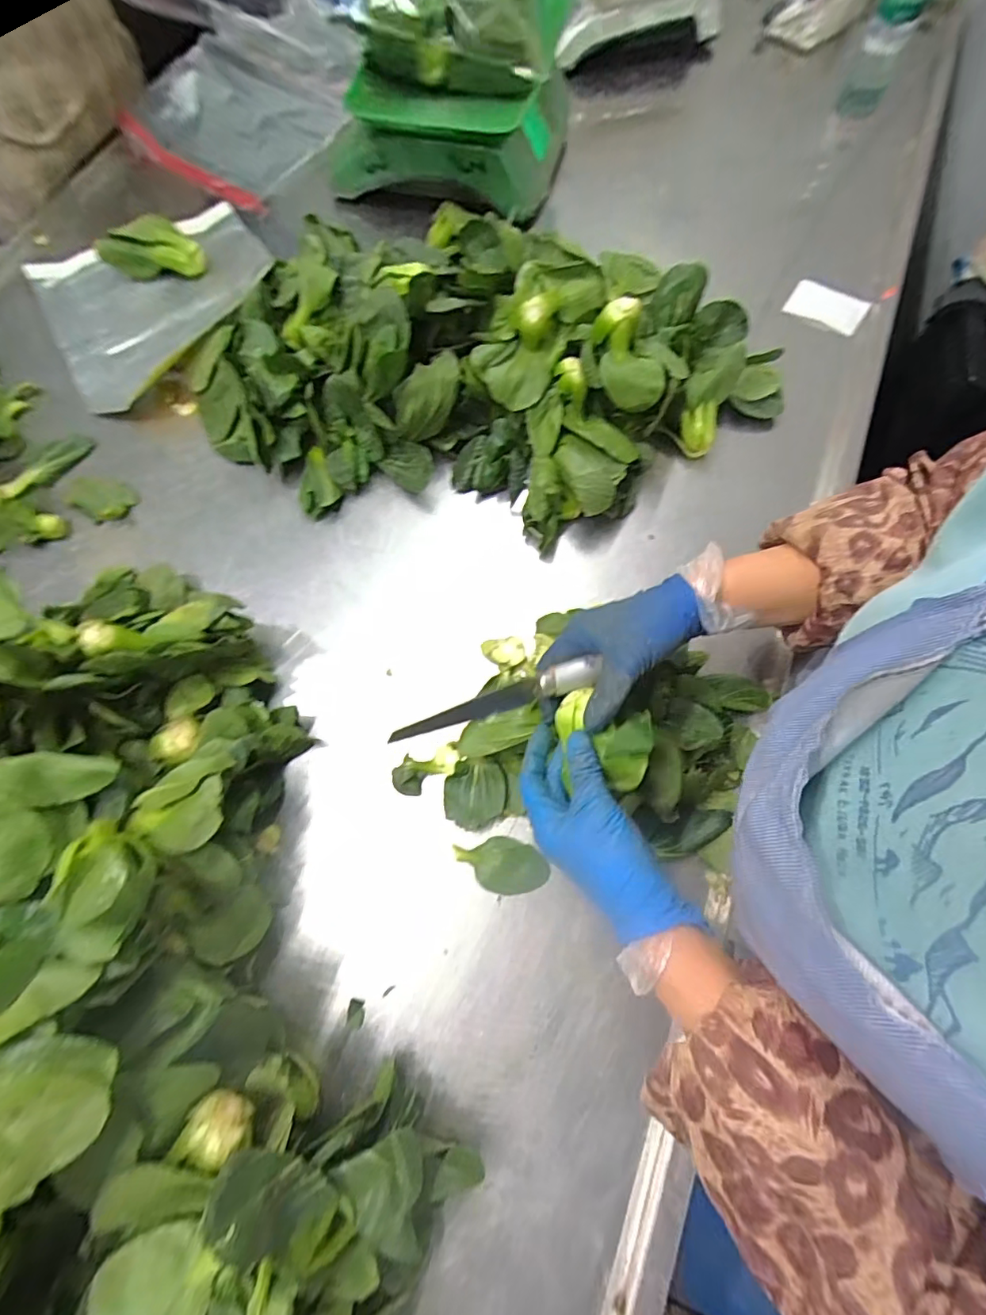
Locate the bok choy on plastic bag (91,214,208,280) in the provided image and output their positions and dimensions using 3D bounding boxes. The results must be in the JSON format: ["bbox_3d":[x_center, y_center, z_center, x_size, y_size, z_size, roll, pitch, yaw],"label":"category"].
[{"bbox_3d":[-0.415,-0.498,0.638,0.113,0.059,0.039,-8,73,-2],"label":"bok choy on plastic bag"}]

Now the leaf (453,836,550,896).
[{"bbox_3d":[0.007,0.173,0.435,0.077,0.013,0.042,13,72,6],"label":"leaf"}]

